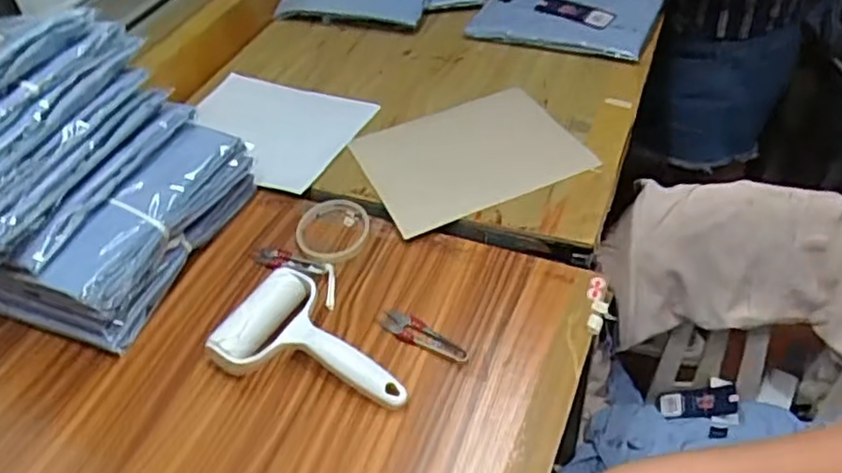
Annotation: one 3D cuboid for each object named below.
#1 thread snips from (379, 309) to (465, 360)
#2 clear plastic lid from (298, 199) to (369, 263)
[{"bbox_3d":[0.003,0.096,0.659,0.093,0.007,0.028,21,52,23],"label":"thread snips"},{"bbox_3d":[-0.096,-0.011,0.760,0.079,0.011,0.096,3,47,9],"label":"clear plastic lid"}]

